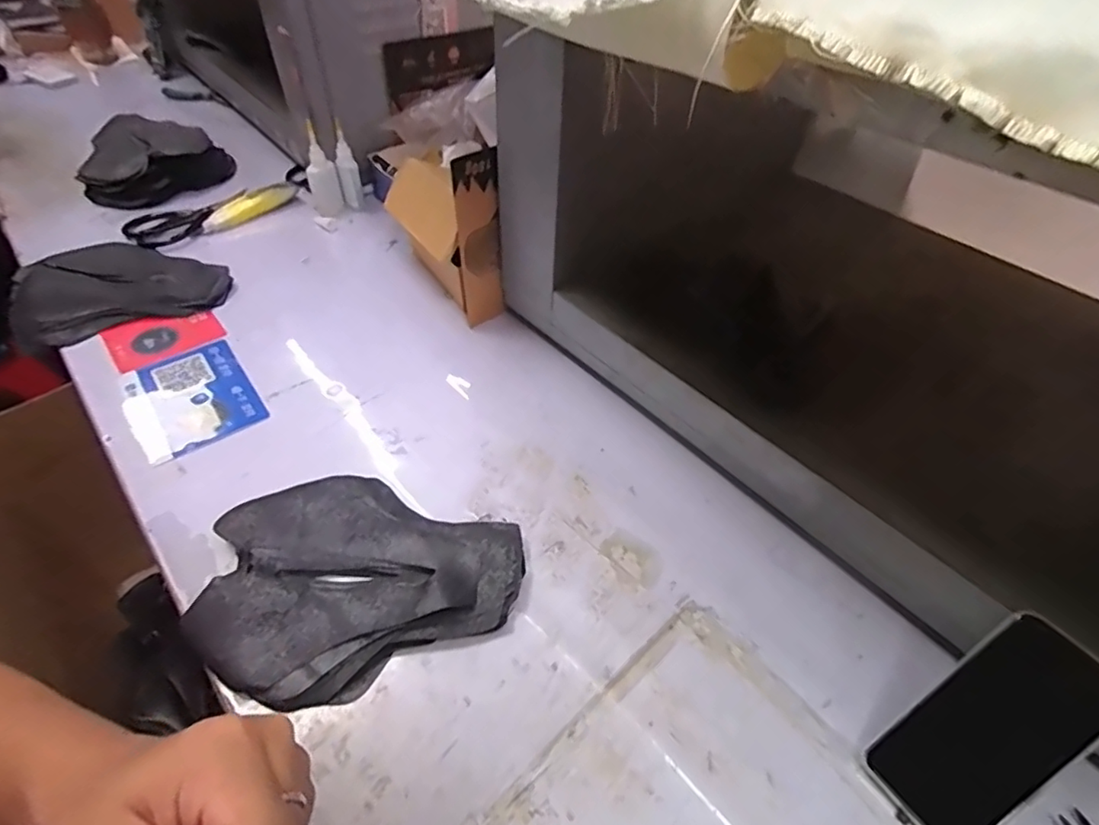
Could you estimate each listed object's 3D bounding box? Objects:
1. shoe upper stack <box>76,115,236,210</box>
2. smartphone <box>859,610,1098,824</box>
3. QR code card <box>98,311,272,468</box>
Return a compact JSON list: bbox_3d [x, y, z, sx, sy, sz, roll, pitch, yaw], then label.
[{"bbox_3d":[-0.697,-0.436,0.931,0.262,0.055,0.203,30,53,22],"label":"shoe upper stack"},{"bbox_3d":[0.307,0.223,0.384,0.164,0.013,0.076,-49,59,7],"label":"smartphone"},{"bbox_3d":[-0.431,-0.045,0.645,0.122,0.007,0.242,-30,57,-23],"label":"QR code card"}]

